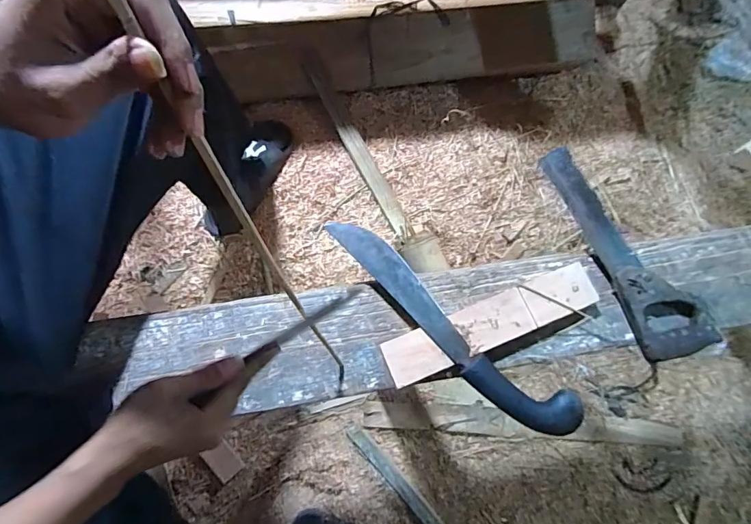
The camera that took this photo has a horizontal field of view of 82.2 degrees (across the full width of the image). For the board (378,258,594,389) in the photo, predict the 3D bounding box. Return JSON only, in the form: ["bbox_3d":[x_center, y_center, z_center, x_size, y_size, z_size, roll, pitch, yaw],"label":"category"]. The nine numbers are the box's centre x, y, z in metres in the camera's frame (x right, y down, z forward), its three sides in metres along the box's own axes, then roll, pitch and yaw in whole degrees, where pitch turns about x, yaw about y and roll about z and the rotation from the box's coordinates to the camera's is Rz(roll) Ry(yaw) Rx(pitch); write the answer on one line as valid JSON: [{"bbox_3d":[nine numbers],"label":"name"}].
[{"bbox_3d":[0.141,0.072,0.517,0.271,0.013,0.055,-21,80,-8],"label":"board"}]

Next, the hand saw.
[{"bbox_3d":[0.322,-0.020,0.549,0.099,0.044,0.305,-26,81,-9],"label":"hand saw"}]

